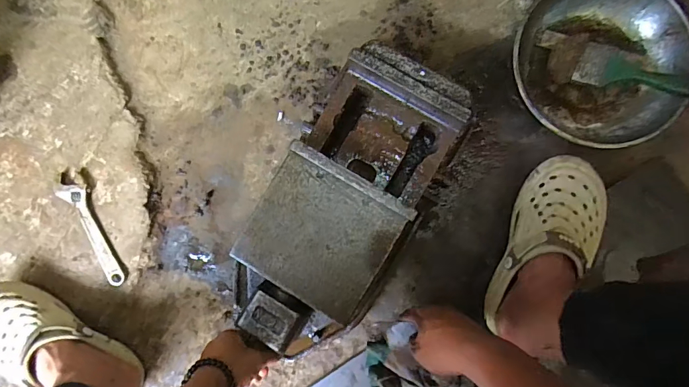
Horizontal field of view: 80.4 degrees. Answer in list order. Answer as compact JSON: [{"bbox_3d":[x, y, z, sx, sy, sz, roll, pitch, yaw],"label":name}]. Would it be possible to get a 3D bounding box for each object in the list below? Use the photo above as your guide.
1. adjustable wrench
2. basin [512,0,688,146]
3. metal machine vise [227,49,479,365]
[{"bbox_3d":[-0.390,0.055,0.636,0.052,0.013,0.186,-28,86,-2],"label":"adjustable wrench"},{"bbox_3d":[0.371,-0.193,0.593,0.250,0.062,0.258,22,86,2],"label":"basin"},{"bbox_3d":[0.001,0.018,0.568,0.197,0.128,0.401,29,81,3],"label":"metal machine vise"}]

